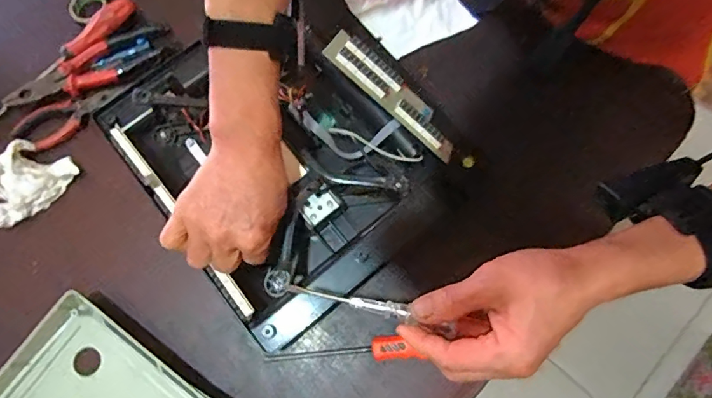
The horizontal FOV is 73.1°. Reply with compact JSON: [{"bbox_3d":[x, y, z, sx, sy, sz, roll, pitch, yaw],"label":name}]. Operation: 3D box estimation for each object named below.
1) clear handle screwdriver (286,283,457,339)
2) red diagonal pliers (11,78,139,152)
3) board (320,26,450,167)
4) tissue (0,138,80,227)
[{"bbox_3d":[0.011,0.081,0.369,0.131,0.010,0.014,13,76,7],"label":"clear handle screwdriver"},{"bbox_3d":[-0.342,-0.108,0.587,0.151,0.012,0.044,-32,77,-7],"label":"red diagonal pliers"},{"bbox_3d":[0.041,-0.115,0.532,0.175,0.018,0.051,41,50,-11],"label":"board"},{"bbox_3d":[-0.384,-0.029,0.558,0.103,0.030,0.083,-33,77,-7],"label":"tissue"}]

